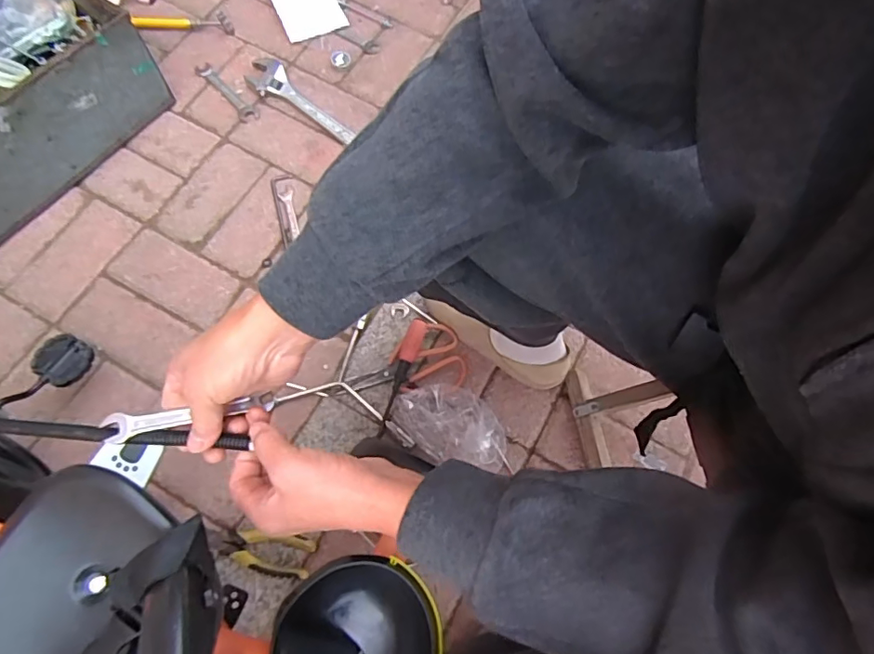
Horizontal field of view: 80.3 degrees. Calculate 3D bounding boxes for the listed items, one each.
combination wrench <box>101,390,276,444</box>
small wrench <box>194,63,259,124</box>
[{"bbox_3d":[-0.182,0.066,0.379,0.121,0.009,0.020,-8,69,-7],"label":"combination wrench"},{"bbox_3d":[-0.383,-0.425,0.939,0.165,0.005,0.035,44,87,9],"label":"small wrench"}]

